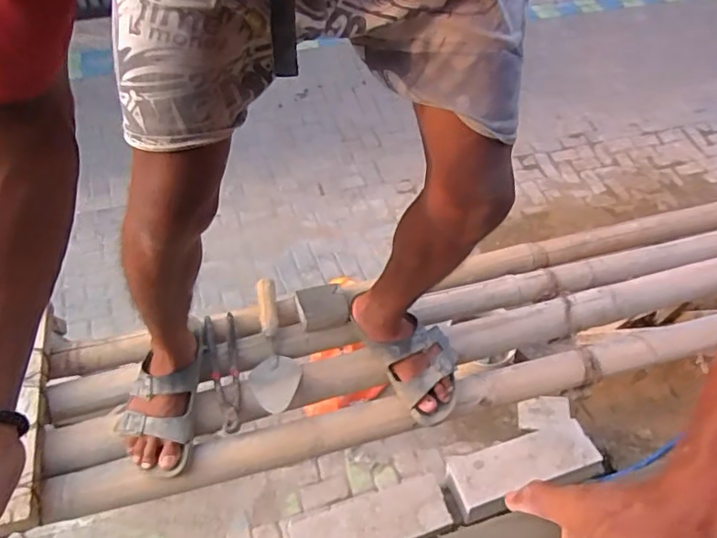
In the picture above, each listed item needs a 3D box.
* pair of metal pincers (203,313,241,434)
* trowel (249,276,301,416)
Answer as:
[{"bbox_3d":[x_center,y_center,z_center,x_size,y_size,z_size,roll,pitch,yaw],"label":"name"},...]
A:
[{"bbox_3d":[-0.226,0.172,0.968,0.052,0.025,0.216,-10,54,-12],"label":"pair of metal pincers"},{"bbox_3d":[-0.148,0.130,0.989,0.087,0.044,0.263,-4,53,-8],"label":"trowel"}]

